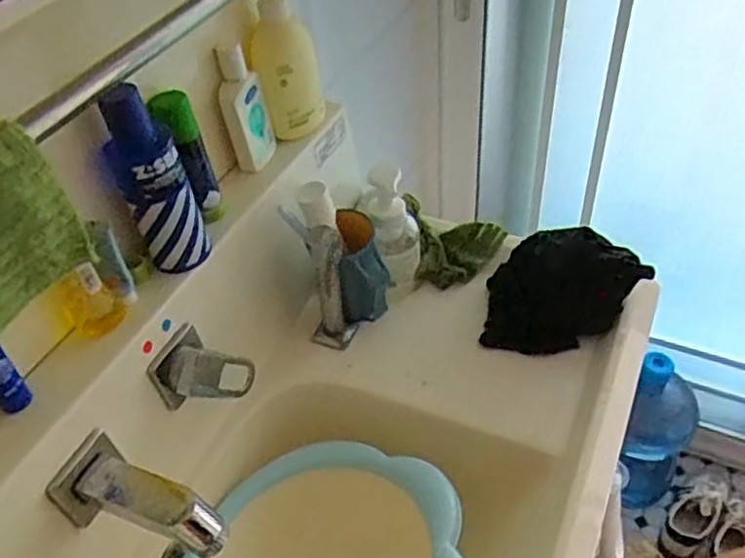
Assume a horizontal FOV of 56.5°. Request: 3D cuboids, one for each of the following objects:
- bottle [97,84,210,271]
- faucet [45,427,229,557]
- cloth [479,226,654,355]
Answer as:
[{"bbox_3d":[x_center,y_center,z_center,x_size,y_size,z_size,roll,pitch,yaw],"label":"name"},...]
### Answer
[{"bbox_3d":[-0.182,-0.076,0.584,0.040,0.161,0.062,12,47,17],"label":"bottle"},{"bbox_3d":[-0.174,0.168,0.524,0.127,0.054,0.057,16,48,21],"label":"faucet"},{"bbox_3d":[0.201,0.015,0.734,0.154,0.111,0.075,-1,44,4],"label":"cloth"}]

